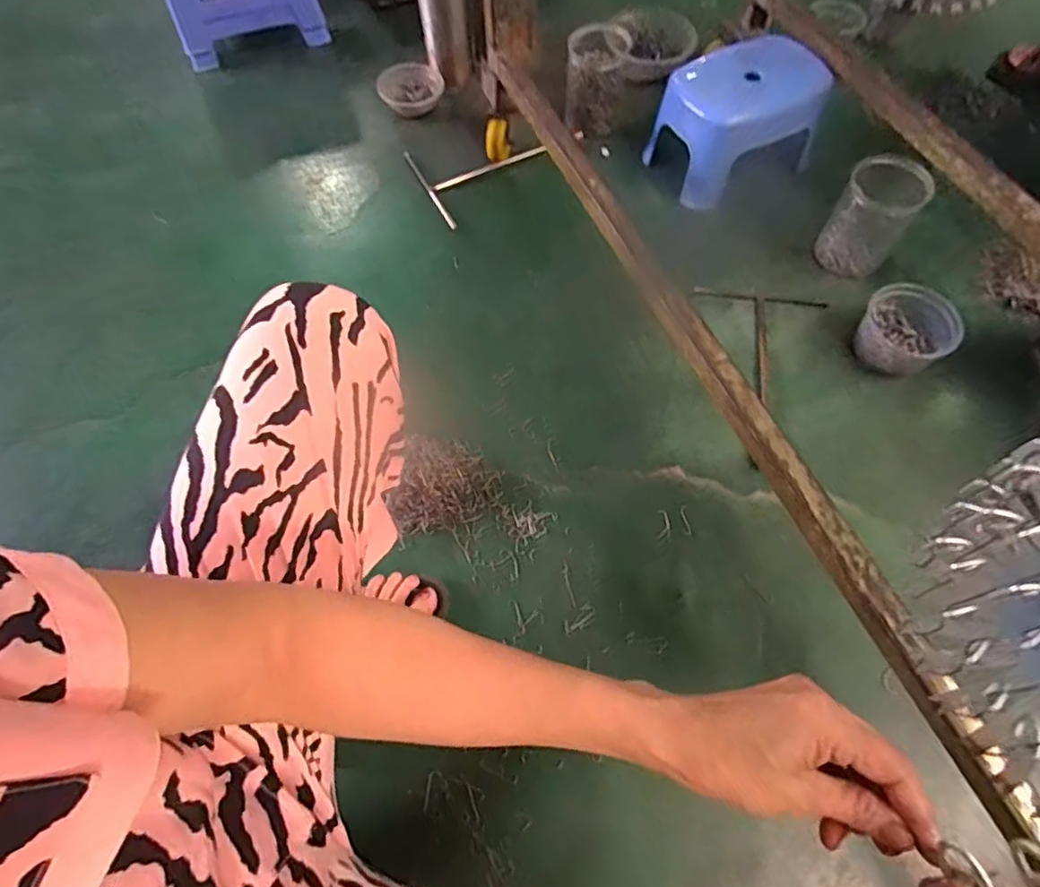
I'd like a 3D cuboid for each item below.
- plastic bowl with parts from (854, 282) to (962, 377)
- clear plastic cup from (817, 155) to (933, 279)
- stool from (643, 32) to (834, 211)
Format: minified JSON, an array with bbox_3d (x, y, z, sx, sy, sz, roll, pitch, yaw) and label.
[{"bbox_3d":[0.515,-0.146,0.801,0.107,0.076,0.107,0,64,1],"label":"plastic bowl with parts"},{"bbox_3d":[0.502,-0.323,0.857,0.096,0.137,0.102,0,64,1],"label":"clear plastic cup"},{"bbox_3d":[0.341,-0.517,0.950,0.230,0.145,0.174,-24,66,-10],"label":"stool"}]

